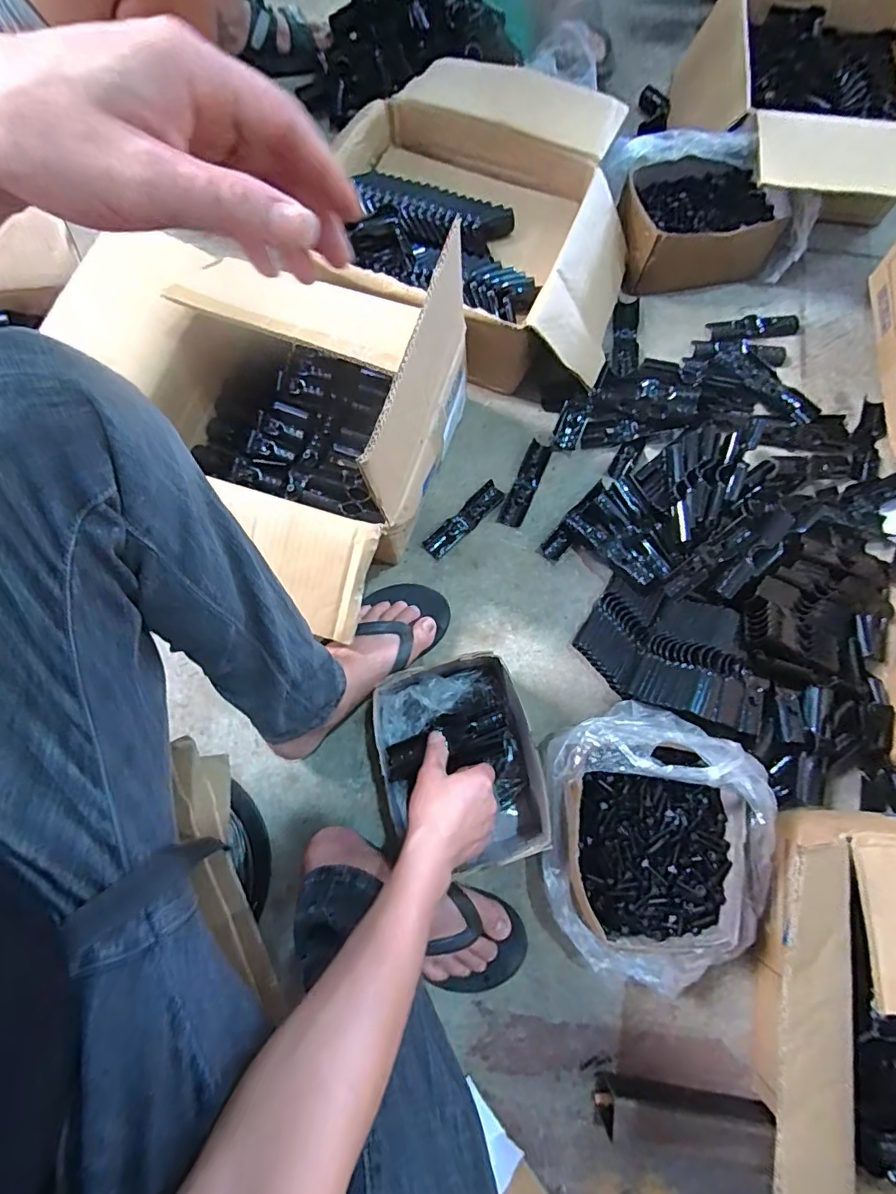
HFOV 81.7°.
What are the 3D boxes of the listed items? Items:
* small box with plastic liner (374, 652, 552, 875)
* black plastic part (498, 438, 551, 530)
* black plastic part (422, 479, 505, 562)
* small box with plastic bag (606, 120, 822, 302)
[{"bbox_3d":[0.014,0.183,0.572,0.165,0.084,0.217,-16,76,-3],"label":"small box with plastic liner"},{"bbox_3d":[0.105,-0.153,0.705,0.032,0.008,0.126,22,77,6],"label":"black plastic part"},{"bbox_3d":[0.021,-0.102,0.692,0.125,0.015,0.033,-42,79,-9],"label":"black plastic part"},{"bbox_3d":[0.371,-0.555,0.753,0.280,0.124,0.155,-4,75,0],"label":"small box with plastic bag"}]

